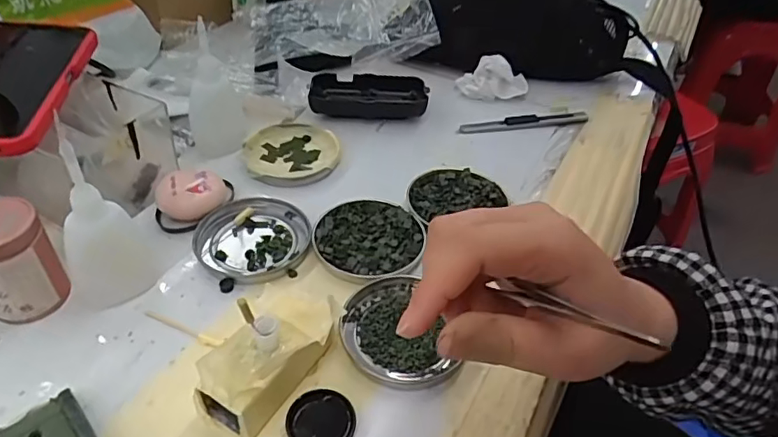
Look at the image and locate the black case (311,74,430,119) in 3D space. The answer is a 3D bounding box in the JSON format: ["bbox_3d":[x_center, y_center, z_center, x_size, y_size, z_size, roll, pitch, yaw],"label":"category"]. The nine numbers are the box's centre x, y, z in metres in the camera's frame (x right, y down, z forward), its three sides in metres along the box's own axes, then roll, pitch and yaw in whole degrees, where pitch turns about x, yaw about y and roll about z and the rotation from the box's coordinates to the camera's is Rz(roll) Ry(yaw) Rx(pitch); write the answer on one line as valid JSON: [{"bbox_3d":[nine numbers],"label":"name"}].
[{"bbox_3d":[-0.020,-0.117,0.531,0.108,0.023,0.052,0,43,-7],"label":"black case"}]

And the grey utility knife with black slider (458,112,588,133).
[{"bbox_3d":[0.131,-0.092,0.527,0.131,0.004,0.016,-9,44,-16],"label":"grey utility knife with black slider"}]

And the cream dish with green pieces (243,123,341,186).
[{"bbox_3d":[-0.083,-0.056,0.472,0.078,0.013,0.079,3,42,-3],"label":"cream dish with green pieces"}]

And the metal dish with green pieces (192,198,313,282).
[{"bbox_3d":[-0.096,0.013,0.393,0.073,0.009,0.079,3,42,-3],"label":"metal dish with green pieces"}]

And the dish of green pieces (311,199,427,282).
[{"bbox_3d":[-0.015,0.015,0.396,0.076,0.011,0.073,3,42,-3],"label":"dish of green pieces"}]

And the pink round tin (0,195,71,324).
[{"bbox_3d":[-0.219,0.023,0.326,0.048,0.065,0.036,-29,53,-32],"label":"pink round tin"}]

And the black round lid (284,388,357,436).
[{"bbox_3d":[-0.036,0.108,0.295,0.035,0.009,0.035,3,42,-3],"label":"black round lid"}]

